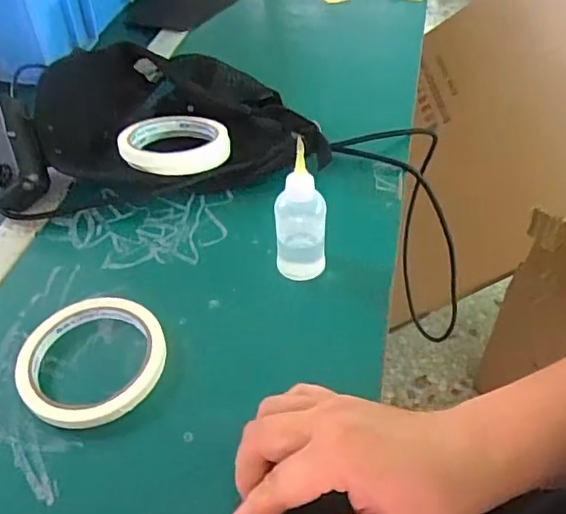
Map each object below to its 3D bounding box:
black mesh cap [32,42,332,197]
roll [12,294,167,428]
[{"bbox_3d":[-0.095,-0.134,0.518,0.251,0.084,0.142,-9,46,-4],"label":"black mesh cap"},{"bbox_3d":[-0.128,0.067,0.376,0.094,0.017,0.094,-2,46,2],"label":"roll"}]

